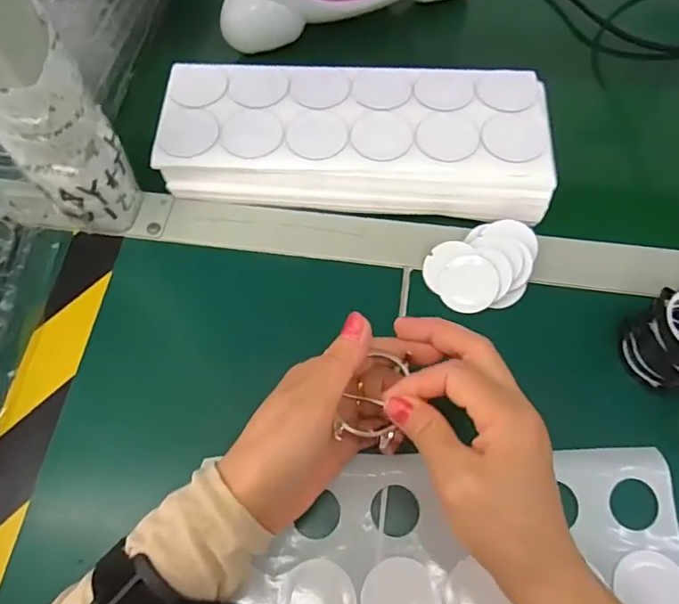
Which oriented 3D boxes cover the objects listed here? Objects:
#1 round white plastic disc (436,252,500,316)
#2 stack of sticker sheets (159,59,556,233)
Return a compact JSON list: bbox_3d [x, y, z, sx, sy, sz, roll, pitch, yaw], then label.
[{"bbox_3d":[0.089,-0.013,0.367,0.040,0.004,0.040,-3,79,16],"label":"round white plastic disc"},{"bbox_3d":[0.011,-0.120,0.400,0.283,0.046,0.119,3,65,3],"label":"stack of sticker sheets"}]

